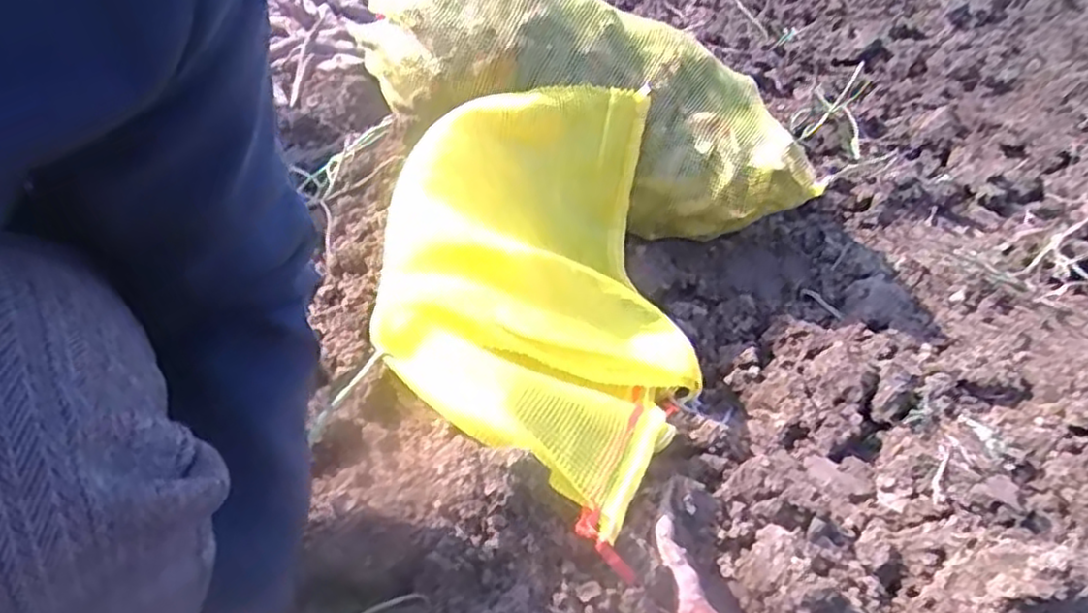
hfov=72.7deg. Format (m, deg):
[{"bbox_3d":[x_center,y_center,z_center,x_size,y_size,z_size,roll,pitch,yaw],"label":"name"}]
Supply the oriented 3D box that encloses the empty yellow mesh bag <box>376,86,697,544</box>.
[{"bbox_3d":[-0.004,-0.038,0.878,0.406,0.239,0.627,20,37,18],"label":"empty yellow mesh bag"}]

